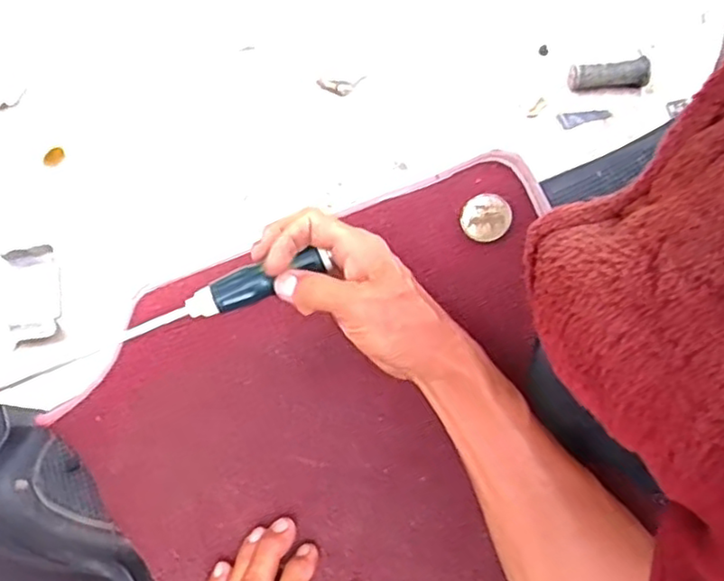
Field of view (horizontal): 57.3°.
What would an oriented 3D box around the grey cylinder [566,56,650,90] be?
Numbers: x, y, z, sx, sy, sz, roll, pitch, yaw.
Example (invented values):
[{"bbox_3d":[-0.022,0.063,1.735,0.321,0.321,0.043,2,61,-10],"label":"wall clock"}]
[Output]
[{"bbox_3d":[0.372,-0.327,0.998,0.117,0.040,0.033,-1,68,16],"label":"grey cylinder"}]

